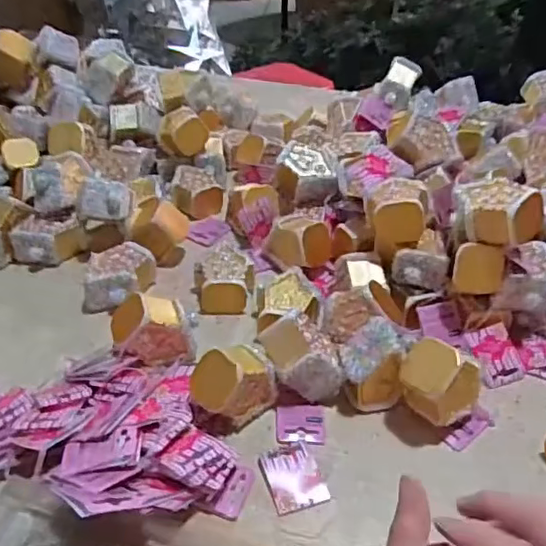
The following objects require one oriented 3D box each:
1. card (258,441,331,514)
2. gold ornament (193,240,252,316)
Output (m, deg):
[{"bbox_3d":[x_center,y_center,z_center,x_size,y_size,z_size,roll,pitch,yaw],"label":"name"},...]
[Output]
[{"bbox_3d":[0.018,0.176,0.506,0.046,0.008,0.055,-12,41,-16],"label":"card"},{"bbox_3d":[-0.056,0.008,0.682,0.072,0.045,0.075,-2,39,-5],"label":"gold ornament"}]

